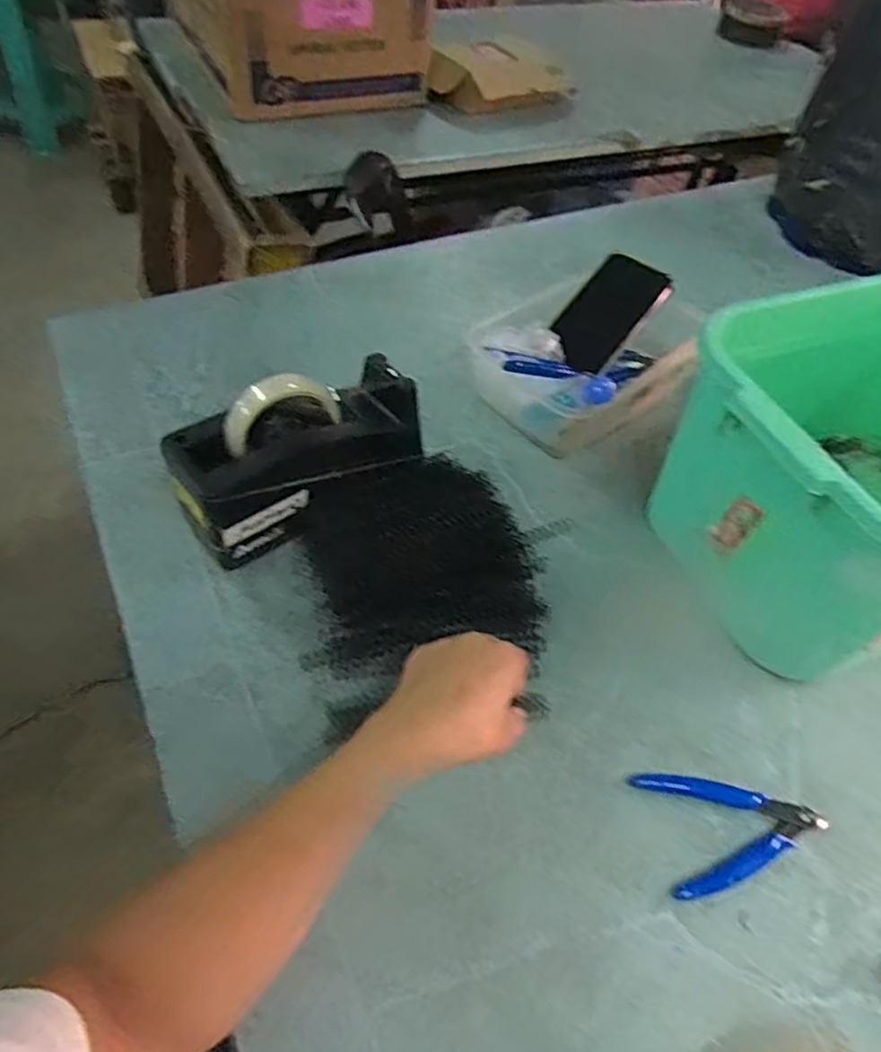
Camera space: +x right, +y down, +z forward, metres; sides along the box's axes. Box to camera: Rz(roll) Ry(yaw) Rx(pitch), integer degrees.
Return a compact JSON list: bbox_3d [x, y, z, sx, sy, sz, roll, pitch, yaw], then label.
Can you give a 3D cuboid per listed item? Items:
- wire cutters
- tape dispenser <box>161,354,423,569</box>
[{"bbox_3d":[0.192,0.191,0.424,0.115,0.006,0.073,-5,54,-10],"label":"wire cutters"},{"bbox_3d":[-0.111,-0.070,0.526,0.205,0.095,0.076,-30,62,-25],"label":"tape dispenser"}]

